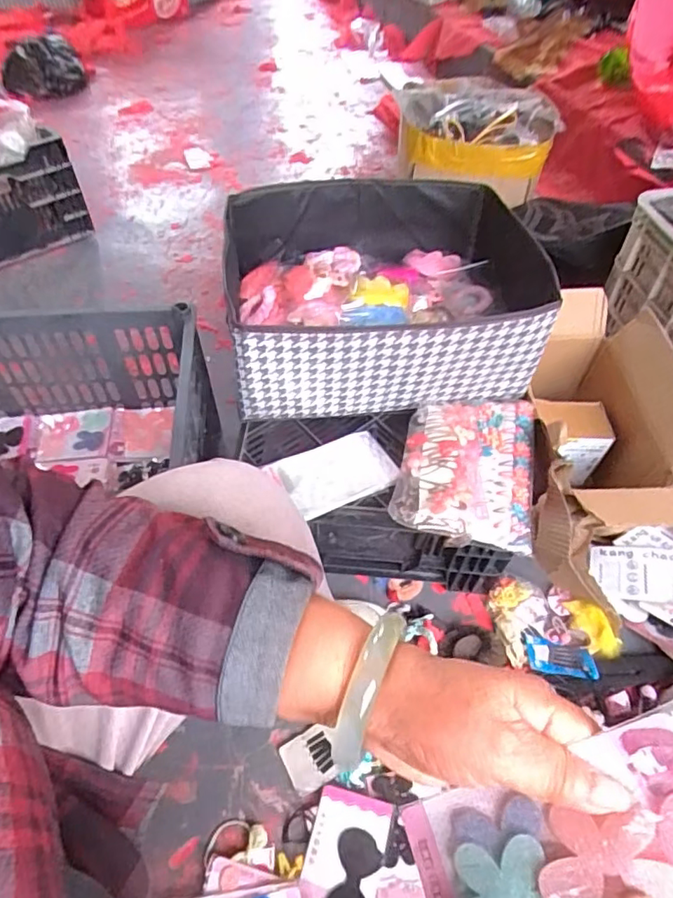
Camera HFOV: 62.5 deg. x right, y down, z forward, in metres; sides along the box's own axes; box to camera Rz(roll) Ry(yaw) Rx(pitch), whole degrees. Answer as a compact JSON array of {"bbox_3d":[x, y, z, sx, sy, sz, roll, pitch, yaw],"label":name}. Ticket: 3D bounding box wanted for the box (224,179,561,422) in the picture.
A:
[{"bbox_3d":[0.064,-0.220,0.794,0.412,0.161,0.330,-5,53,-4],"label":"box"}]

